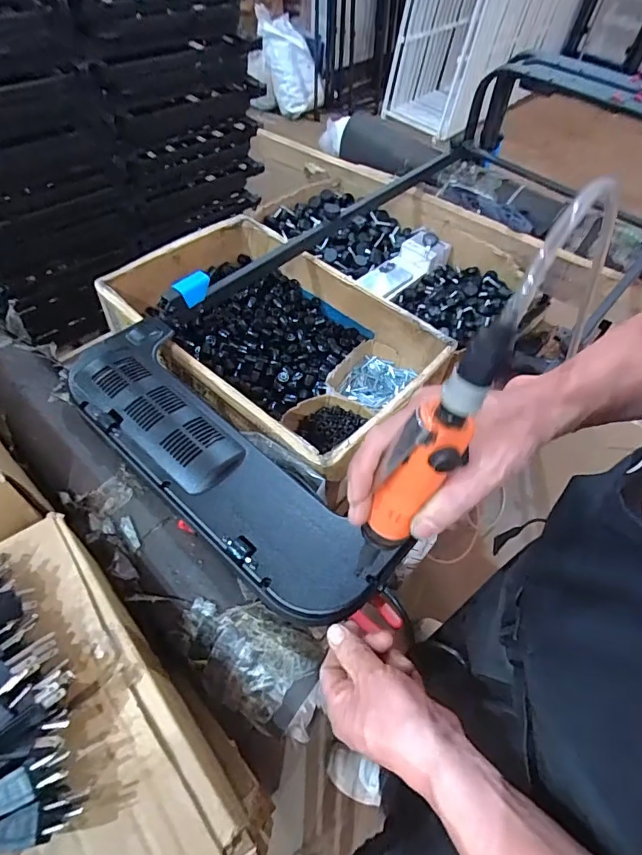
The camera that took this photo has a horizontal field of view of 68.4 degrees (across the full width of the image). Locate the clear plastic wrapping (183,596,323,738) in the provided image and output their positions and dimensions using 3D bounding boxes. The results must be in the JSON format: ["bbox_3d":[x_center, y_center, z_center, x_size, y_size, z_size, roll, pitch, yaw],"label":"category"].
[{"bbox_3d":[-0.075,0.234,0.486,0.147,0.046,0.091,21,55,10],"label":"clear plastic wrapping"}]

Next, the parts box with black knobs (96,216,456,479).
[{"bbox_3d":[-0.080,-0.144,0.842,0.559,0.158,0.362,37,59,20],"label":"parts box with black knobs"}]

